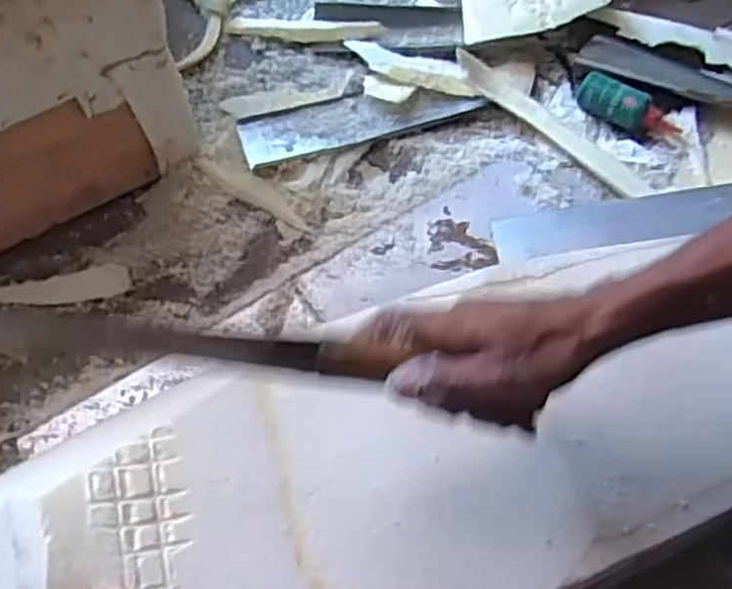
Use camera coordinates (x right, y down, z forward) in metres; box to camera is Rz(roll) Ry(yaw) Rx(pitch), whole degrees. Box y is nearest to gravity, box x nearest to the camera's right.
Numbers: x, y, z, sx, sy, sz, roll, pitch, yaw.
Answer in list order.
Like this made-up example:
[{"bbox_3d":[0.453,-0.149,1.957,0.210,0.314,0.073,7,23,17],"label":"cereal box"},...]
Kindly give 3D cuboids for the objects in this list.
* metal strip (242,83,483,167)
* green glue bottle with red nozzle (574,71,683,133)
[{"bbox_3d":[-0.009,-0.207,0.854,0.271,0.013,0.084,-17,62,-9],"label":"metal strip"},{"bbox_3d":[0.295,-0.212,0.830,0.116,0.034,0.035,27,65,14],"label":"green glue bottle with red nozzle"}]

